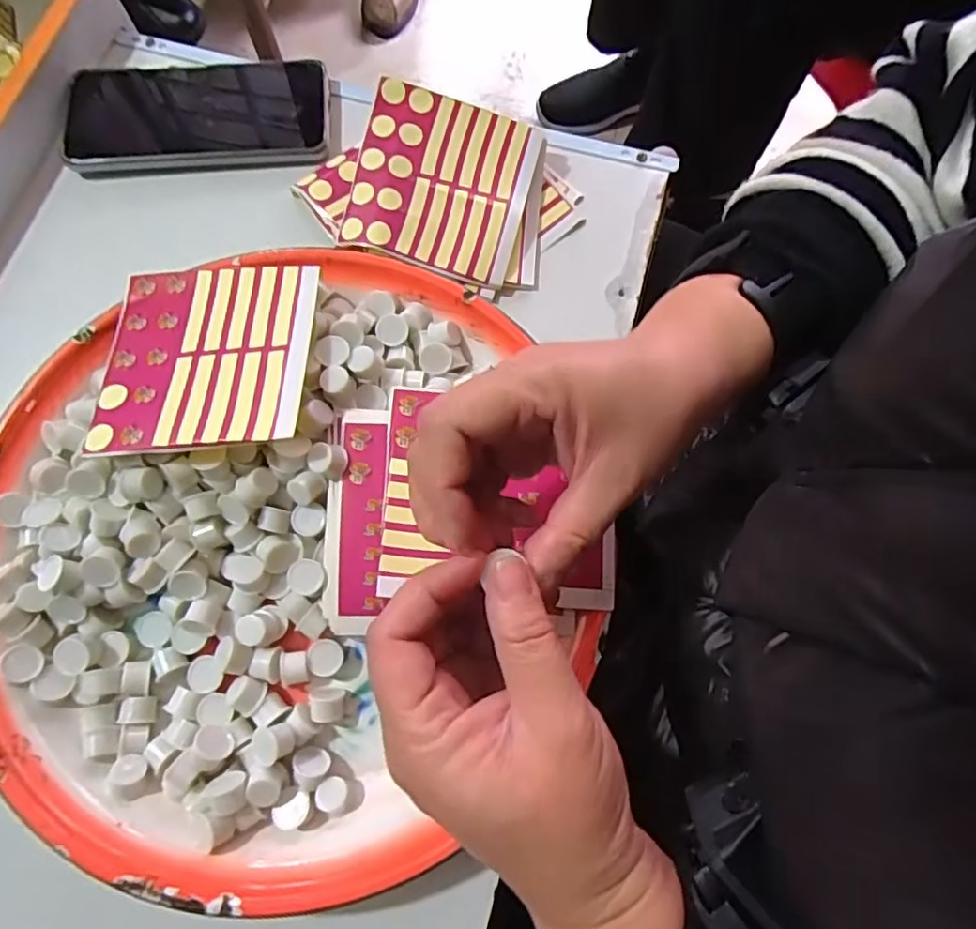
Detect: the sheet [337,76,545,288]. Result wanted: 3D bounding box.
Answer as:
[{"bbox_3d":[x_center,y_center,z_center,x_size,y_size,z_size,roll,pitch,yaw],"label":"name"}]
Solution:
[{"bbox_3d":[-0.027,-0.168,0.360,0.101,0.008,0.106,13,80,-8],"label":"sheet"}]

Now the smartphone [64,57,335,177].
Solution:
[{"bbox_3d":[-0.188,-0.228,0.395,0.163,0.014,0.075,-5,74,-3],"label":"smartphone"}]

